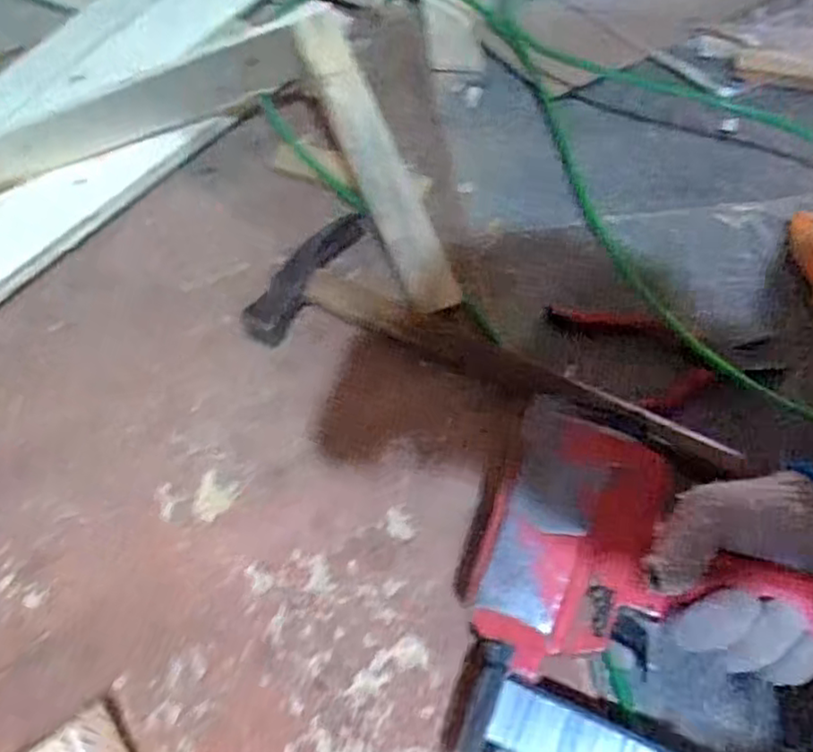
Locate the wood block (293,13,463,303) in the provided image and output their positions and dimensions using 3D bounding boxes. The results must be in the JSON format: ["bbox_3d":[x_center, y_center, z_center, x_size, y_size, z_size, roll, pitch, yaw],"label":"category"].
[{"bbox_3d":[-0.026,-0.182,0.570,0.043,0.032,0.271,-24,87,-13],"label":"wood block"}]

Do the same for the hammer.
[{"bbox_3d":[0.069,-0.044,0.546,0.375,0.038,0.150,17,61,11],"label":"hammer"}]

